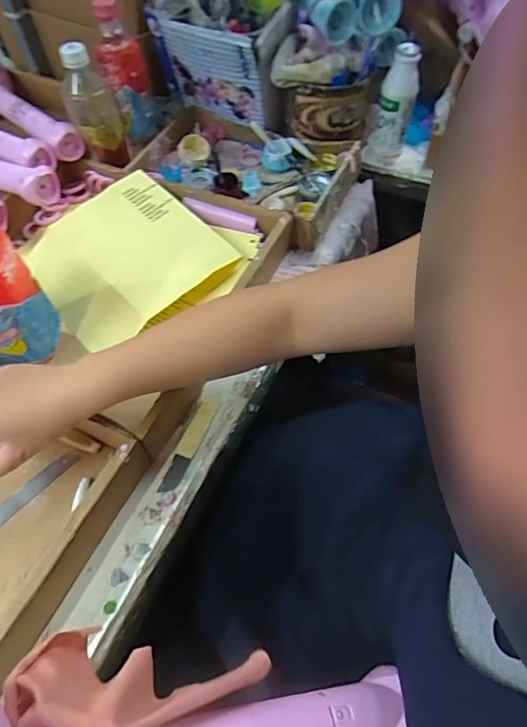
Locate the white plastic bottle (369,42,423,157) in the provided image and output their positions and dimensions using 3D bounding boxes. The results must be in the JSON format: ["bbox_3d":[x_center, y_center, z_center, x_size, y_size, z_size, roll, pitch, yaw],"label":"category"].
[{"bbox_3d":[0.198,-0.390,0.704,0.053,0.149,0.060,15,58,11],"label":"white plastic bottle"}]

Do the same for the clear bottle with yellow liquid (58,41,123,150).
[{"bbox_3d":[-0.236,-0.356,0.646,0.067,0.130,0.060,-18,58,-11],"label":"clear bottle with yellow liquid"}]

